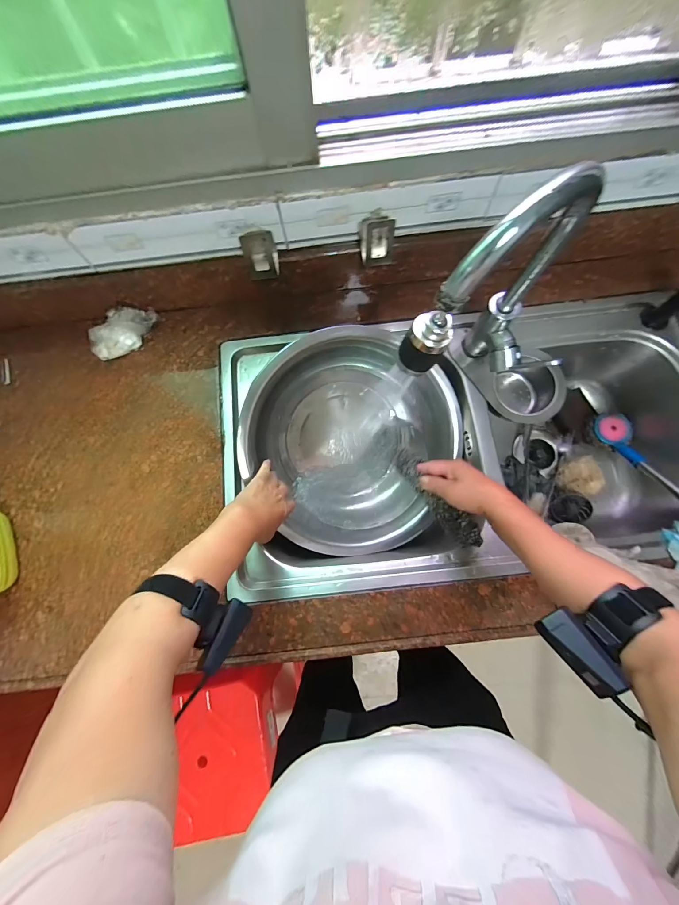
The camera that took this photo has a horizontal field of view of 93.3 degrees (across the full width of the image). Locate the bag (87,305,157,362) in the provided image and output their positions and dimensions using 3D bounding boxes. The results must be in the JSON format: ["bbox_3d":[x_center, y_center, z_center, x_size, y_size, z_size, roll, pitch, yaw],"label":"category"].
[{"bbox_3d":[-0.373,-0.208,0.548,0.060,0.042,0.114,40,81,9],"label":"bag"}]

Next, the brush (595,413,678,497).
[{"bbox_3d":[0.545,0.028,0.546,0.046,0.046,0.266,-6,41,0],"label":"brush"}]

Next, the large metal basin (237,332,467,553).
[{"bbox_3d":[0.020,-0.009,0.568,0.339,0.177,0.323,0,77,1],"label":"large metal basin"}]

